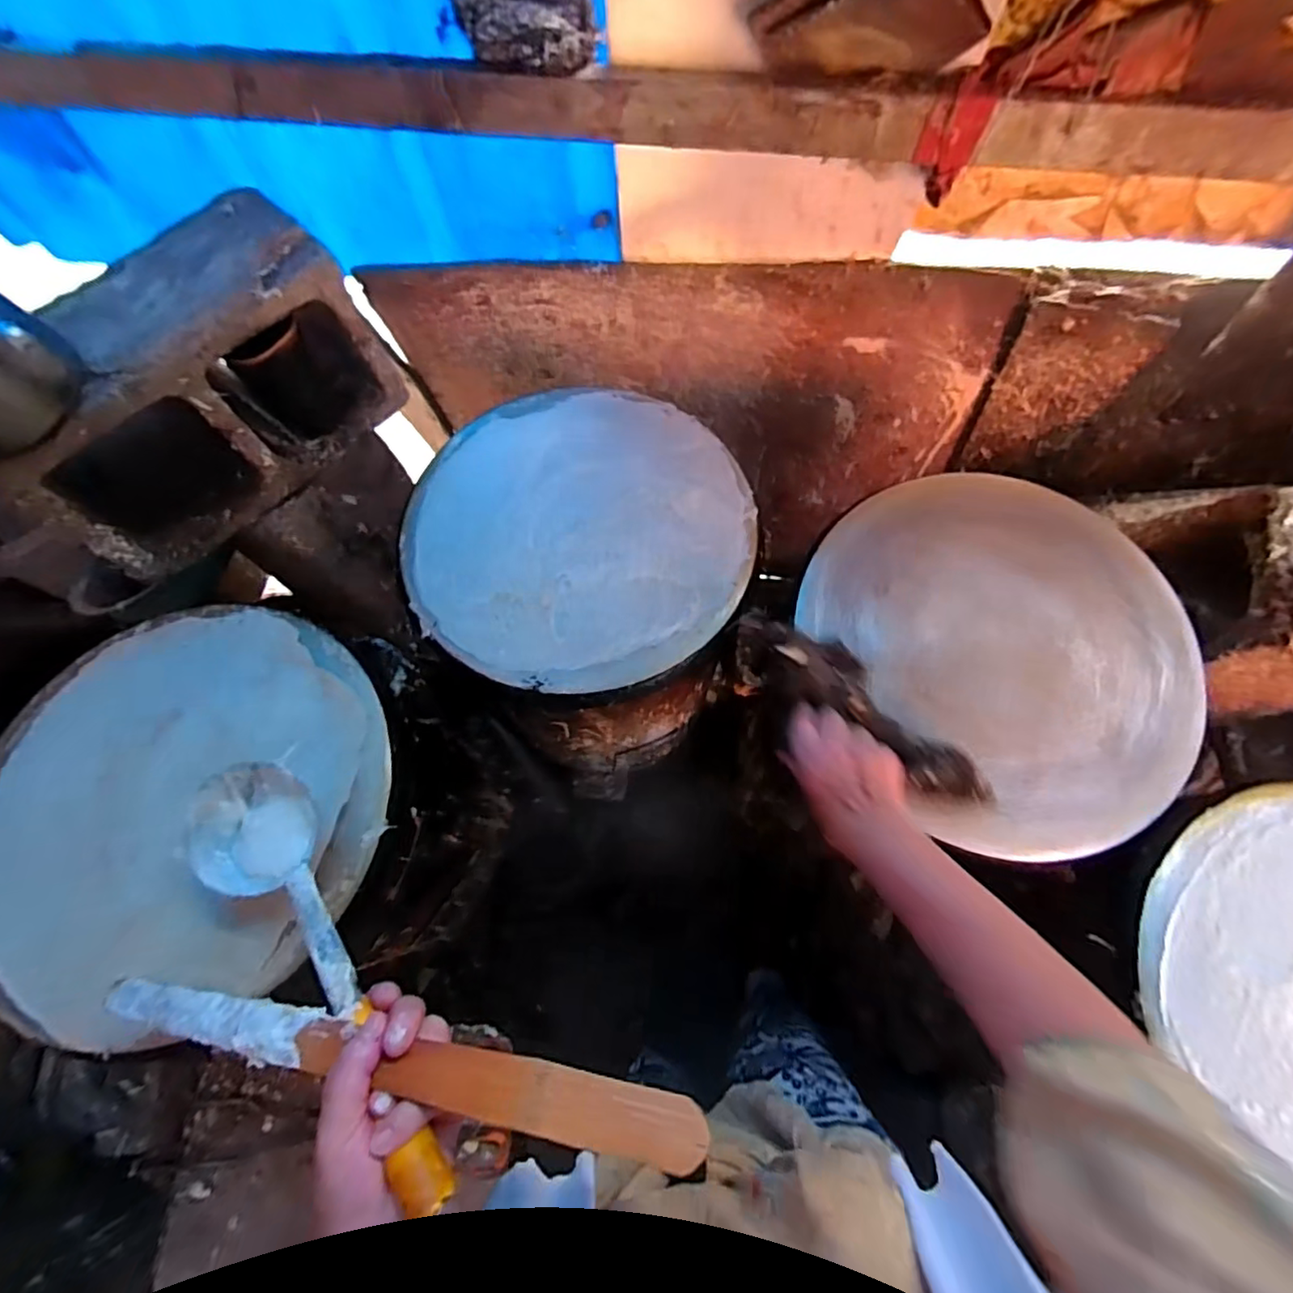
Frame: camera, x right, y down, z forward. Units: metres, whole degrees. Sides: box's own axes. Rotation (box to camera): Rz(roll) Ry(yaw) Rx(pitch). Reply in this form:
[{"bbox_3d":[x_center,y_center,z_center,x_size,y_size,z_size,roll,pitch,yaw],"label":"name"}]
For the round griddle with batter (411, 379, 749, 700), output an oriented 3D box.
[{"bbox_3d":[-0.073,-0.133,0.624,0.356,0.030,0.361,-1,69,2],"label":"round griddle with batter"}]

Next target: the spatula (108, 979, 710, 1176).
[{"bbox_3d":[-0.168,0.227,0.330,0.413,0.016,0.025,-5,67,22],"label":"spatula"}]

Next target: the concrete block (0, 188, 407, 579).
[{"bbox_3d":[-0.497,-0.280,0.655,0.184,0.199,0.373,41,75,16],"label":"concrete block"}]

